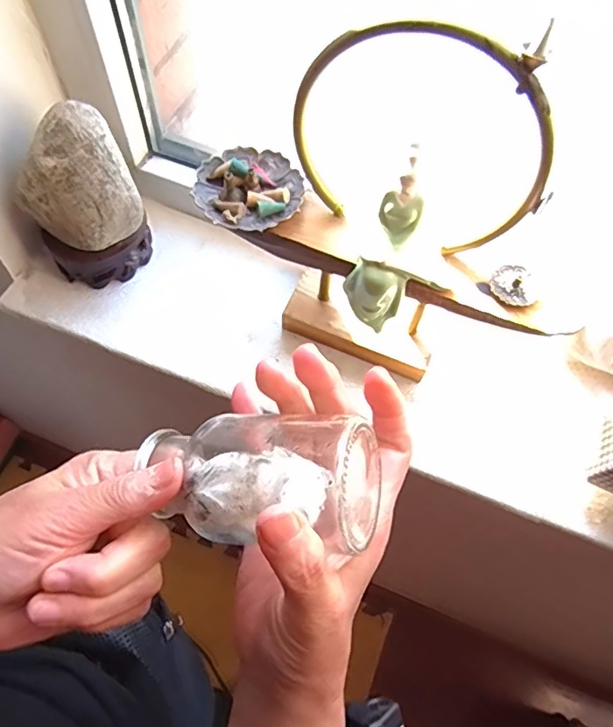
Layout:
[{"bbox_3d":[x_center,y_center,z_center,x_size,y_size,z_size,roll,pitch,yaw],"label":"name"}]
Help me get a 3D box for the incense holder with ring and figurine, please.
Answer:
[{"bbox_3d":[0.049,-0.091,0.378,0.278,0.255,0.074,26,65,9],"label":"incense holder with ring and figurine"}]

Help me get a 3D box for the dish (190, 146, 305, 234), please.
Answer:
[{"bbox_3d":[-0.043,-0.133,0.400,0.078,0.019,0.076,1,64,-3],"label":"dish"}]

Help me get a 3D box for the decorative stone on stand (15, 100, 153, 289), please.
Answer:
[{"bbox_3d":[-0.185,-0.129,0.450,0.088,0.141,0.068,-33,70,-18],"label":"decorative stone on stand"}]

